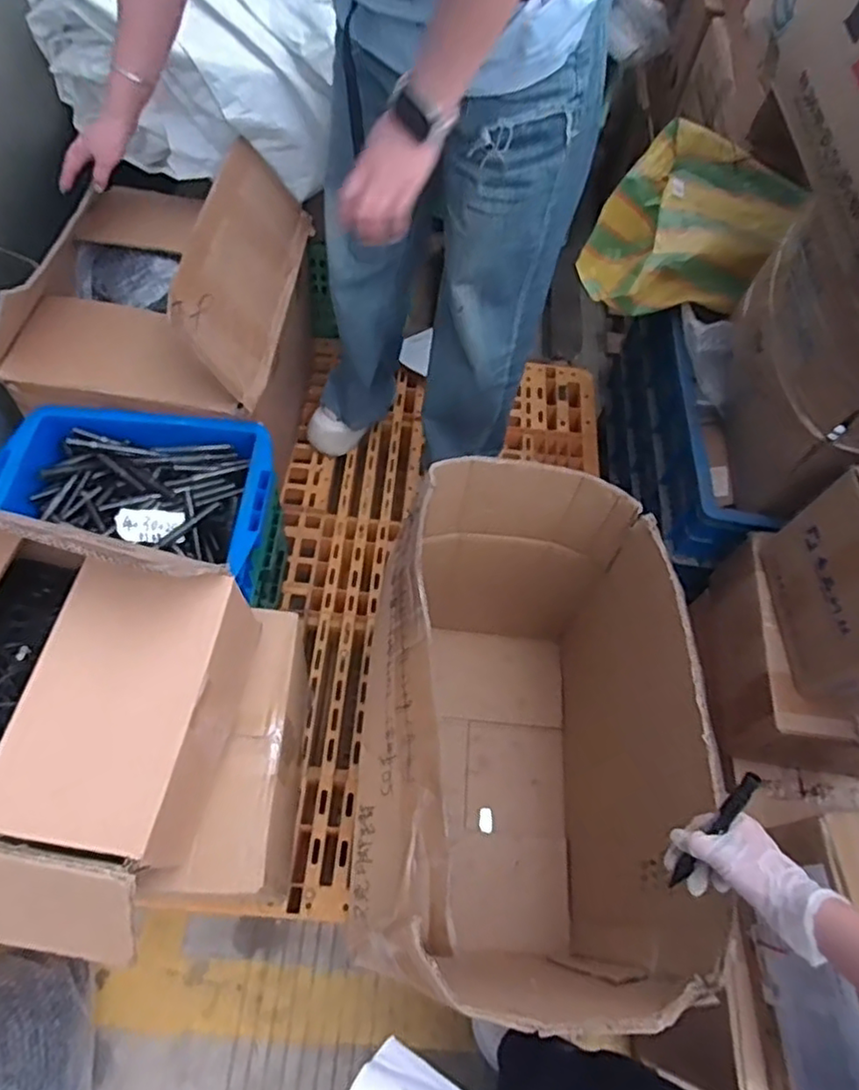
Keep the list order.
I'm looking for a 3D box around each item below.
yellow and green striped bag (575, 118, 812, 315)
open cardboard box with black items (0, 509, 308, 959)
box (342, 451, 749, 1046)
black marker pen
[{"bbox_3d":[0.458,-0.556,1.169,0.311,0.194,0.294,3,60,-3],"label":"yellow and green striped bag"},{"bbox_3d":[-0.387,0.171,0.640,0.416,0.300,0.355,7,60,0],"label":"open cardboard box with black items"},{"bbox_3d":[0.096,0.270,0.908,0.354,0.489,0.569,3,60,-3],"label":"box"},{"bbox_3d":[0.245,0.250,0.568,0.013,0.136,0.010,31,22,13],"label":"black marker pen"}]

